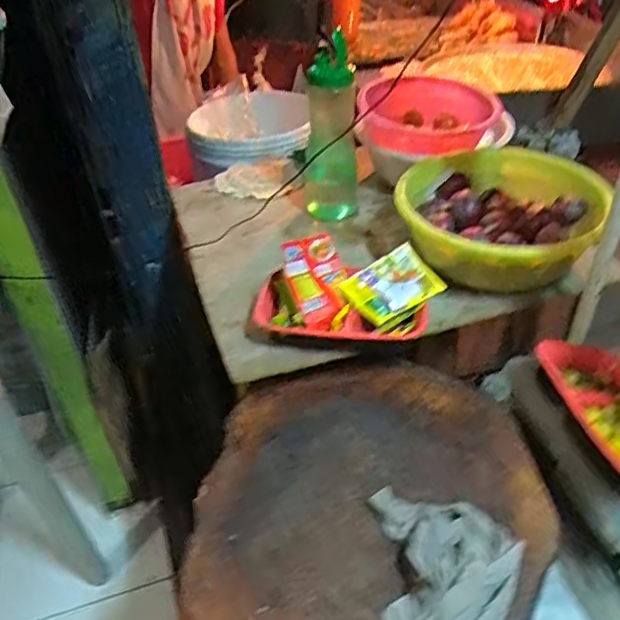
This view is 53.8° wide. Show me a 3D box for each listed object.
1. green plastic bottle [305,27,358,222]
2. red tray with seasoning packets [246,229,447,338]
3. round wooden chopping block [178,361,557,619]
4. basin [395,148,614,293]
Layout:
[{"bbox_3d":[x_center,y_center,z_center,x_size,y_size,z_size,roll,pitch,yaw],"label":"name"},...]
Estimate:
[{"bbox_3d":[0.035,-0.288,1.005,0.095,0.270,0.083,-1,40,4],"label":"green plastic bottle"},{"bbox_3d":[0.048,-0.031,0.801,0.241,0.068,0.162,-2,40,2],"label":"red tray with seasoning packets"},{"bbox_3d":[0.058,0.231,0.660,0.367,0.091,0.457,10,42,16],"label":"round wooden chopping block"},{"bbox_3d":[0.272,-0.144,0.907,0.270,0.088,0.270,-2,40,2],"label":"basin"}]

